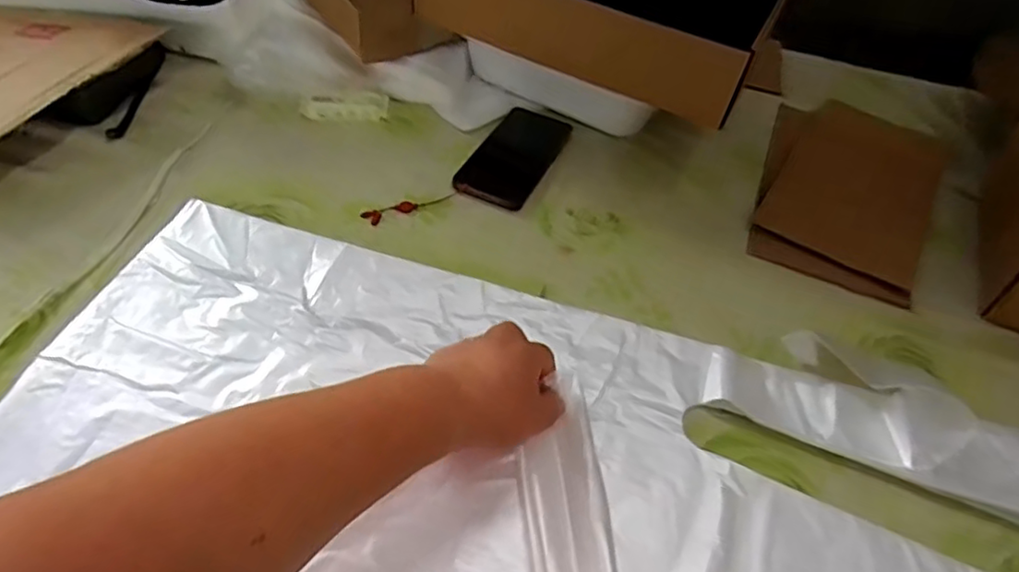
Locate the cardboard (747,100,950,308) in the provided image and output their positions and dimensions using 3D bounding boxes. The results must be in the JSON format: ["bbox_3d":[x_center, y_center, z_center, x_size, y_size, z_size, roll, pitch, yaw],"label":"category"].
[{"bbox_3d":[0.363,-0.107,0.678,0.171,0.032,0.272,23,49,13],"label":"cardboard"}]

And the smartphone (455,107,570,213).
[{"bbox_3d":[0.007,-0.142,0.678,0.077,0.014,0.168,22,49,12],"label":"smartphone"}]

